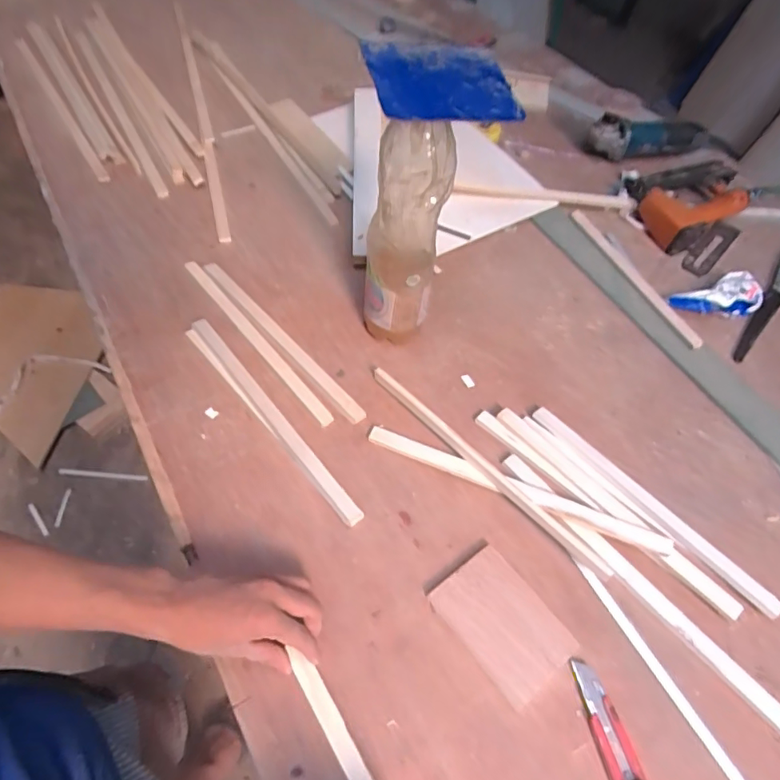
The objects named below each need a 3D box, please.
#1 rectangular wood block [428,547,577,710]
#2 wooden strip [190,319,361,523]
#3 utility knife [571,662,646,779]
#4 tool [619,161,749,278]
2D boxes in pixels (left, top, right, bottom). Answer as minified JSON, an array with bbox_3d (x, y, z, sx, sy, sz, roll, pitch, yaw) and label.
[{"bbox_3d":[0.114,0.232,0.512,0.091,0.007,0.127,-32,64,-24],"label":"rectangular wood block"},{"bbox_3d":[-0.149,0.028,0.644,0.026,0.015,0.362,-33,64,-24],"label":"wooden strip"},{"bbox_3d":[0.201,0.326,0.442,0.033,0.016,0.162,-9,57,-11],"label":"utility knife"},{"bbox_3d":[0.511,-0.332,0.896,0.214,0.059,0.223,33,59,17],"label":"tool"}]

